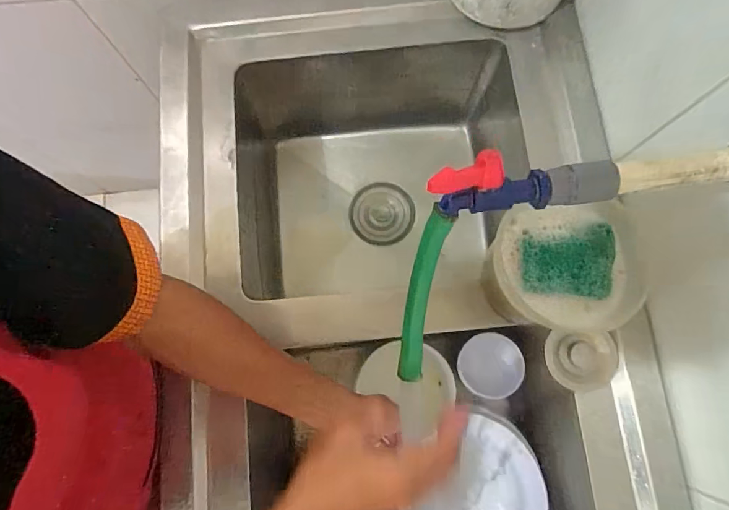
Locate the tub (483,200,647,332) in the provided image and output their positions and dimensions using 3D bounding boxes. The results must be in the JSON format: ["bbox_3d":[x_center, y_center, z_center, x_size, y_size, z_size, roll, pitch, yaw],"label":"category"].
[{"bbox_3d":[0.215,0.014,0.485,0.159,0.103,0.143,2,78,0],"label":"tub"}]

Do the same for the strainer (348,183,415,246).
[{"bbox_3d":[0.033,-0.078,0.817,0.120,0.025,0.115,0,78,0],"label":"strainer"}]

